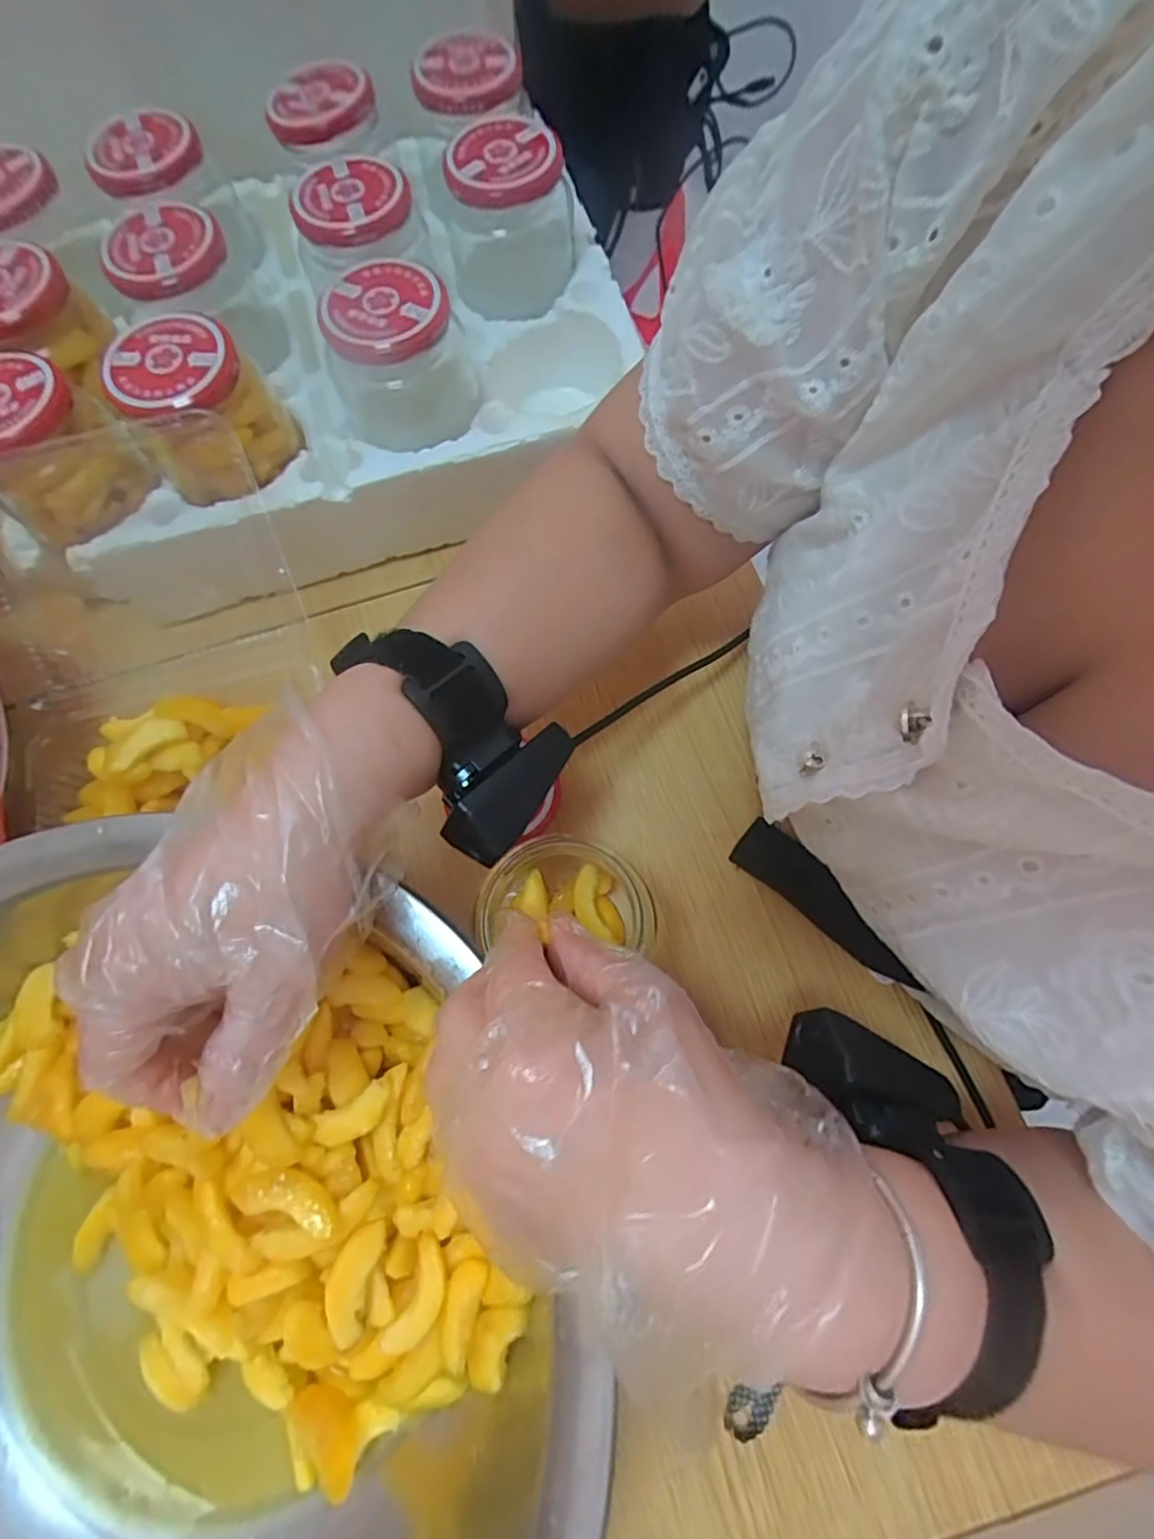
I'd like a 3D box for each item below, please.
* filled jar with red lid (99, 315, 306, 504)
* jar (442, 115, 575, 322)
[{"bbox_3d":[-0.212,-0.206,0.366,0.077,0.068,0.069,-20,72,-5],"label":"filled jar with red lid"},{"bbox_3d":[-0.043,-0.354,0.416,0.082,0.086,0.077,0,72,1],"label":"jar"}]

